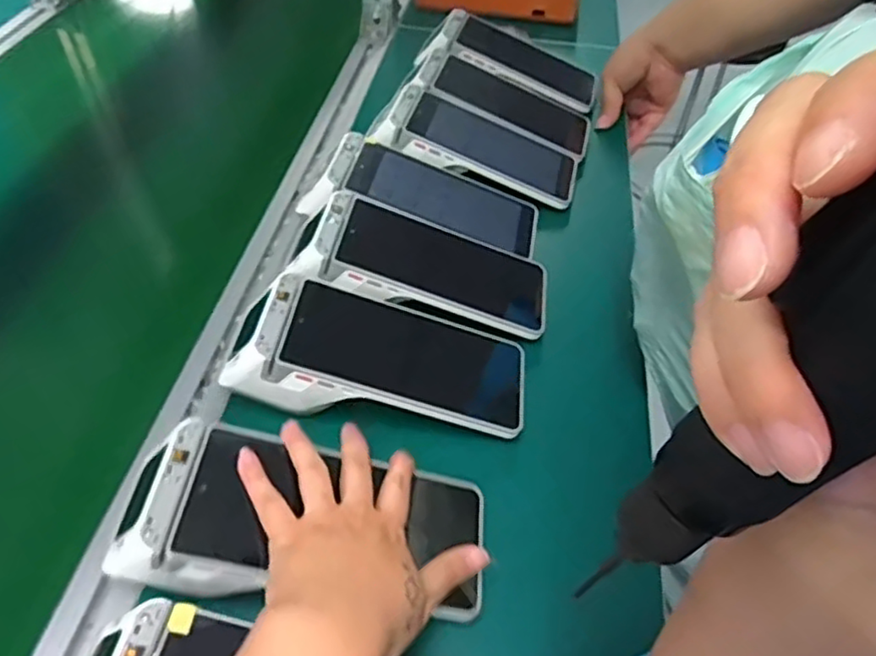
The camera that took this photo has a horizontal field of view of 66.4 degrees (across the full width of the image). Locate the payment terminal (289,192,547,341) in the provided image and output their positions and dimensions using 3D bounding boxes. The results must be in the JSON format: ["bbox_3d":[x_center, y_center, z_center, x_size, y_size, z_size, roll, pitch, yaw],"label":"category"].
[{"bbox_3d":[-0.009,-0.052,0.521,0.191,0.056,0.096,7,48,3],"label":"payment terminal"}]

